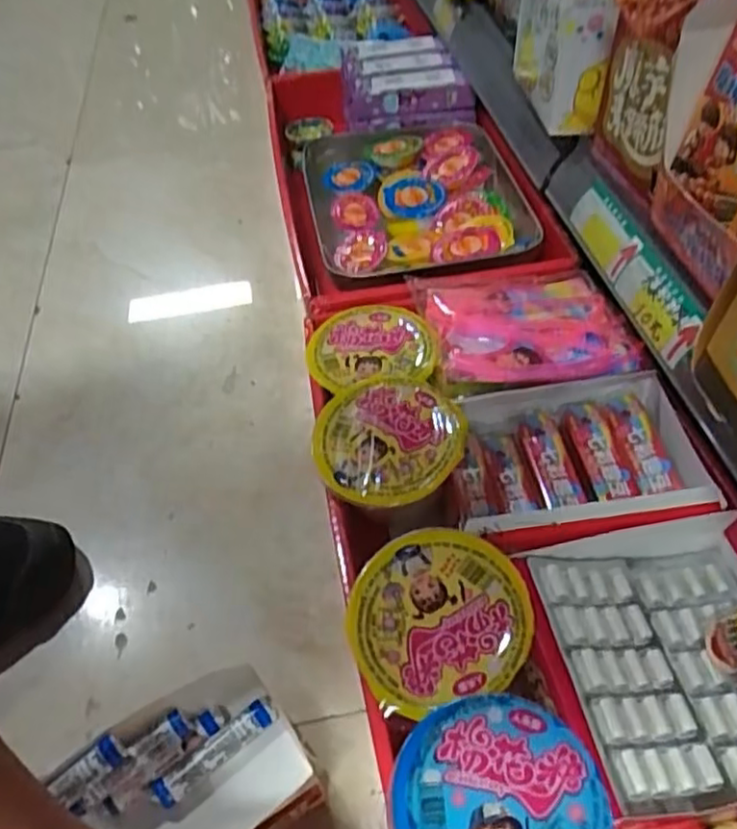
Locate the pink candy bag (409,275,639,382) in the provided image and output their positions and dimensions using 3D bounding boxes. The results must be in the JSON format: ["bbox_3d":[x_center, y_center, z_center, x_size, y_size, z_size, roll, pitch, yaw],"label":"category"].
[{"bbox_3d":[0.112,-0.067,0.502,0.142,0.026,0.121,-6,48,-1],"label":"pink candy bag"}]

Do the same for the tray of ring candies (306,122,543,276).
[{"bbox_3d":[0.045,-0.217,0.697,0.205,0.036,0.252,-8,48,-2],"label":"tray of ring candies"}]

